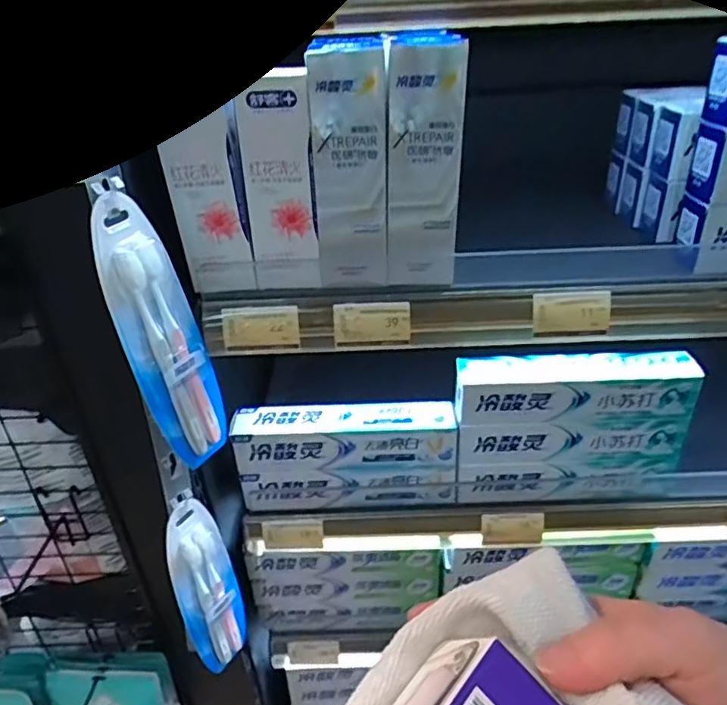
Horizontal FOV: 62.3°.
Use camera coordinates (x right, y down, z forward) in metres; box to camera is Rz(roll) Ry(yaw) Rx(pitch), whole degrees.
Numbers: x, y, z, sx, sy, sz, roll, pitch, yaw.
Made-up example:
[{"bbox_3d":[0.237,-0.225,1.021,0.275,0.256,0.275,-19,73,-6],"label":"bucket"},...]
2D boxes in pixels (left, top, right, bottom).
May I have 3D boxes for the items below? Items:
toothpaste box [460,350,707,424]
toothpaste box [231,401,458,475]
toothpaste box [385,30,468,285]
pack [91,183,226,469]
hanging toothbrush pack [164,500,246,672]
[{"bbox_3d":[0.209,0.036,0.590,0.229,0.059,0.037,-2,31,3],"label":"toothpaste box"},{"bbox_3d":[-0.018,0.085,0.627,0.222,0.056,0.045,-3,31,1],"label":"toothpaste box"},{"bbox_3d":[0.049,-0.148,0.476,0.057,0.182,0.041,4,32,12],"label":"toothpaste box"},{"bbox_3d":[-0.155,-0.010,0.477,0.019,0.227,0.072,10,34,37],"label":"pack"},{"bbox_3d":[-0.159,0.238,0.629,0.021,0.224,0.079,19,39,39],"label":"hanging toothbrush pack"}]

